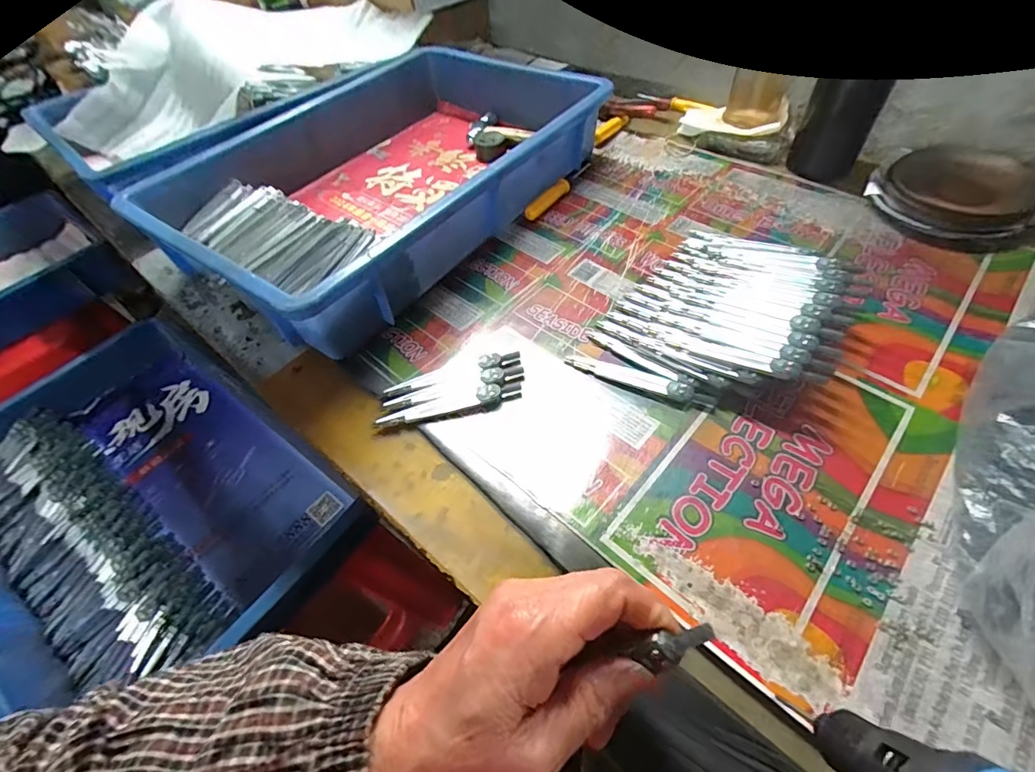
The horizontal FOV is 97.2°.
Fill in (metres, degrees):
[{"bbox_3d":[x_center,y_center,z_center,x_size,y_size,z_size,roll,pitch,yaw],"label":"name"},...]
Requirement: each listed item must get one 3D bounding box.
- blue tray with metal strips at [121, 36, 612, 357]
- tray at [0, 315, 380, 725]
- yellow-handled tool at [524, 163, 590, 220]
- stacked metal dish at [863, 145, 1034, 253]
[{"bbox_3d":[-0.125,-0.229,0.484,0.280,0.082,0.431,30,61,24],"label":"blue tray with metal strips"},{"bbox_3d":[-0.395,0.110,0.472,0.393,0.080,0.281,30,61,24],"label":"tray"},{"bbox_3d":[0.050,-0.218,0.503,0.013,0.015,0.127,29,61,23],"label":"yellow-handled tool"},{"bbox_3d":[0.411,-0.182,0.429,0.127,0.033,0.128,-2,53,3],"label":"stacked metal dish"}]

